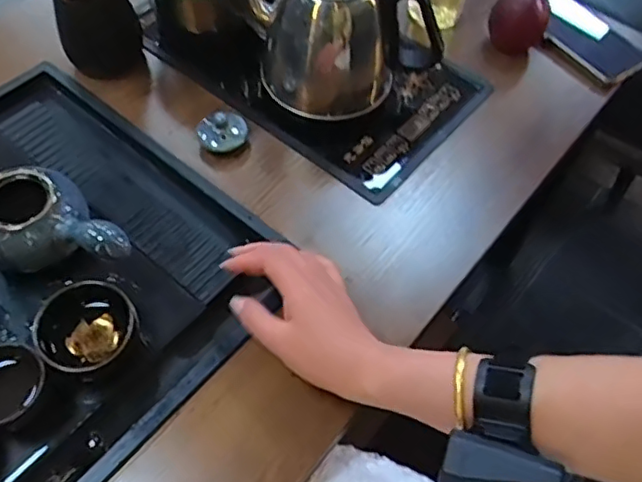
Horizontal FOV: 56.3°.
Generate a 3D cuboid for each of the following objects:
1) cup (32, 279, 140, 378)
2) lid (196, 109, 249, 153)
[{"bbox_3d":[-0.181,0.068,0.473,0.063,0.053,0.068,2,57,-3],"label":"cup"},{"bbox_3d":[-0.101,-0.117,0.604,0.047,0.034,0.050,2,57,-3],"label":"lid"}]

